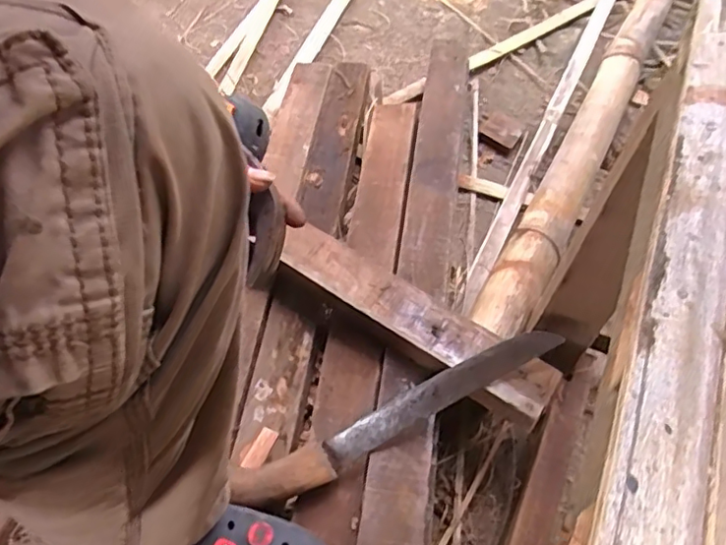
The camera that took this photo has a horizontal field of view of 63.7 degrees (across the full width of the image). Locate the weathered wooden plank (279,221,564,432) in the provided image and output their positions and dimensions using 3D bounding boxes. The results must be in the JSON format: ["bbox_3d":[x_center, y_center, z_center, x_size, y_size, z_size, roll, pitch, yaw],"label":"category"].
[{"bbox_3d":[0.044,0.044,0.598,0.314,0.030,0.063,33,61,20],"label":"weathered wooden plank"}]

